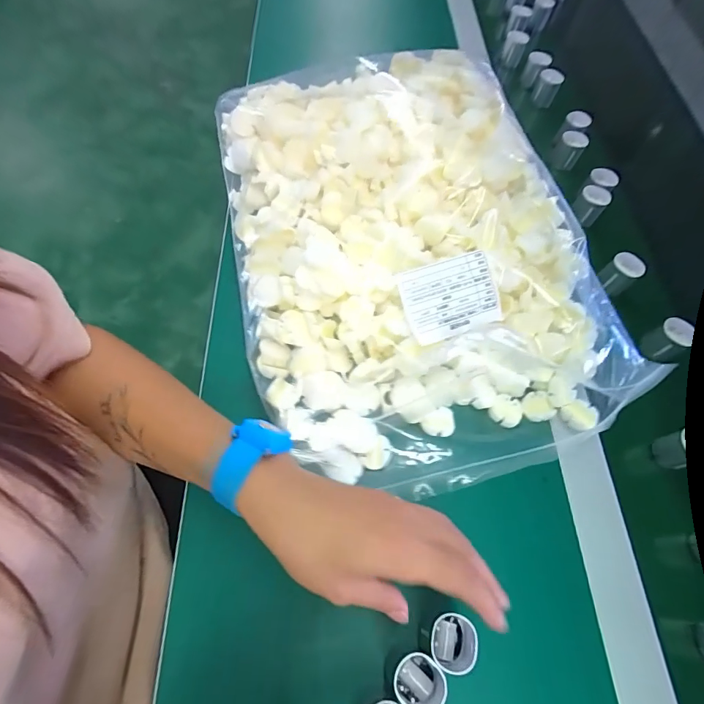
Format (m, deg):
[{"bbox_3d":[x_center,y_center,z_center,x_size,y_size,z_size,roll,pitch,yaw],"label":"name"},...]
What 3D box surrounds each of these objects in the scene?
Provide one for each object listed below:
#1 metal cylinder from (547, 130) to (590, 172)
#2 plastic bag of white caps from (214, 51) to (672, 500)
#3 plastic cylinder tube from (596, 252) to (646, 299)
[{"bbox_3d":[0.267,-0.247,0.516,0.031,0.043,0.034,28,66,10],"label":"metal cylinder"},{"bbox_3d":[0.040,-0.118,0.382,0.321,0.085,0.451,-20,67,-12],"label":"plastic bag of white caps"},{"bbox_3d":[0.272,-0.078,0.425,0.035,0.033,0.029,-37,72,-18],"label":"plastic cylinder tube"}]

